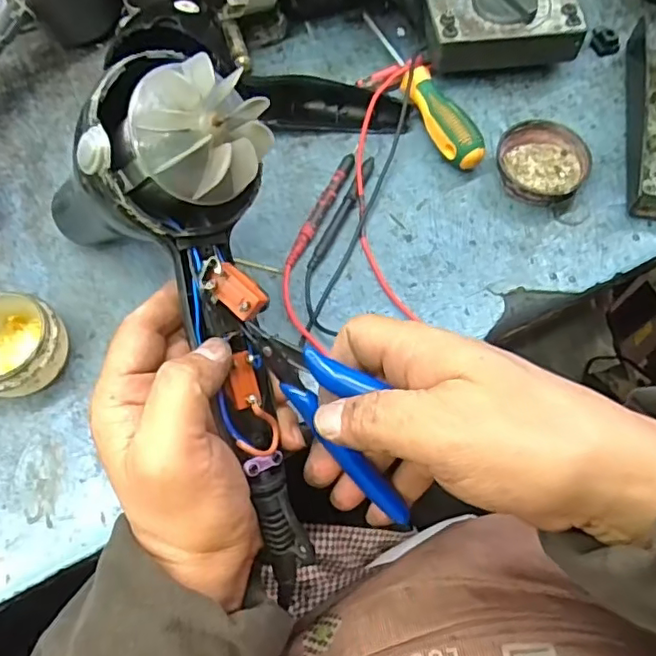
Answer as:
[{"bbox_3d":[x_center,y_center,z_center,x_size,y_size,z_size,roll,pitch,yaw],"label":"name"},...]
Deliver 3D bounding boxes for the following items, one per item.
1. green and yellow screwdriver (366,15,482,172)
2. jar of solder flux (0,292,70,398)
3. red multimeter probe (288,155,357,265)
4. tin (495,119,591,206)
[{"bbox_3d":[0.065,-0.177,0.442,0.026,0.028,0.157,-27,69,-9],"label":"green and yellow screwdriver"},{"bbox_3d":[-0.196,0.013,0.371,0.063,0.038,0.060,-1,68,2],"label":"jar of solder flux"},{"bbox_3d":[-0.005,-0.083,0.417,0.011,0.008,0.095,25,71,12],"label":"red multimeter probe"},{"bbox_3d":[0.150,-0.116,0.418,0.059,0.019,0.061,-1,68,2],"label":"tin"}]

